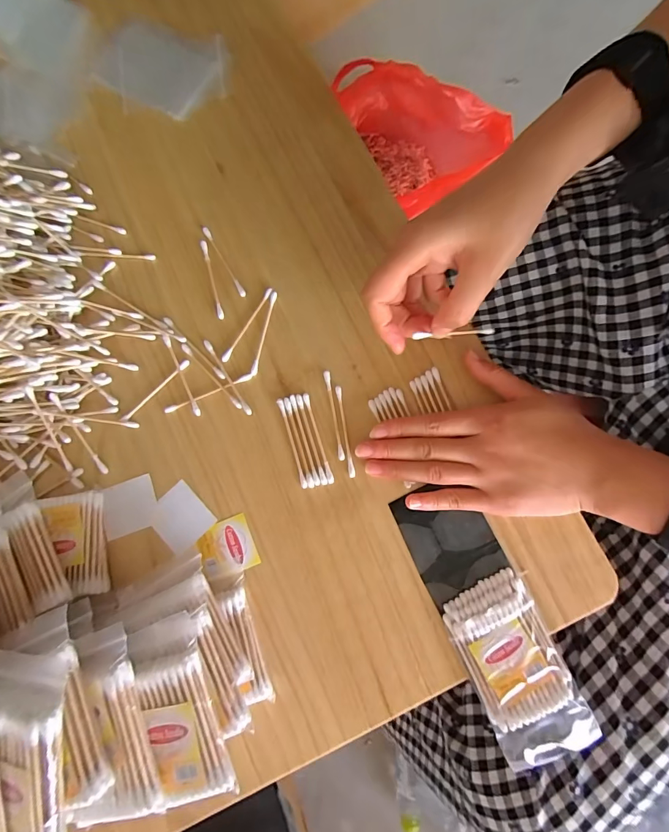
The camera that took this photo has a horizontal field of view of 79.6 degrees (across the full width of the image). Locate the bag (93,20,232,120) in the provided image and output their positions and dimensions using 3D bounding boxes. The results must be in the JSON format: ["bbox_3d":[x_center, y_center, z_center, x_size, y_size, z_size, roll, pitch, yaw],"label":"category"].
[{"bbox_3d":[-0.159,-0.331,0.378,0.124,0.012,0.088,24,80,4],"label":"bag"}]

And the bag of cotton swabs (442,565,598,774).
[{"bbox_3d":[0.123,0.171,0.274,0.061,0.015,0.113,-23,80,-5],"label":"bag of cotton swabs"}]

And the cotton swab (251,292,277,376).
[{"bbox_3d":[-0.057,-0.068,0.324,0.005,0.004,0.072,12,79,2],"label":"cotton swab"}]

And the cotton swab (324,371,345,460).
[{"bbox_3d":[0.000,-0.001,0.310,0.005,0.004,0.070,-10,79,-2],"label":"cotton swab"}]

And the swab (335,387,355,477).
[{"bbox_3d":[0.008,0.011,0.308,0.005,0.004,0.071,-9,79,-2],"label":"swab"}]

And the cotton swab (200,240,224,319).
[{"bbox_3d":[-0.102,-0.114,0.334,0.005,0.004,0.072,-15,79,-3],"label":"cotton swab"}]

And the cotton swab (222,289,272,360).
[{"bbox_3d":[-0.070,-0.074,0.325,0.006,0.004,0.071,31,80,6],"label":"cotton swab"}]

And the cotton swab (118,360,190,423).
[{"bbox_3d":[-0.142,-0.020,0.318,0.068,0.005,0.006,-43,82,-8],"label":"cotton swab"}]

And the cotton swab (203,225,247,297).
[{"bbox_3d":[-0.093,-0.130,0.337,0.006,0.004,0.072,-29,80,-6],"label":"cotton swab"}]

